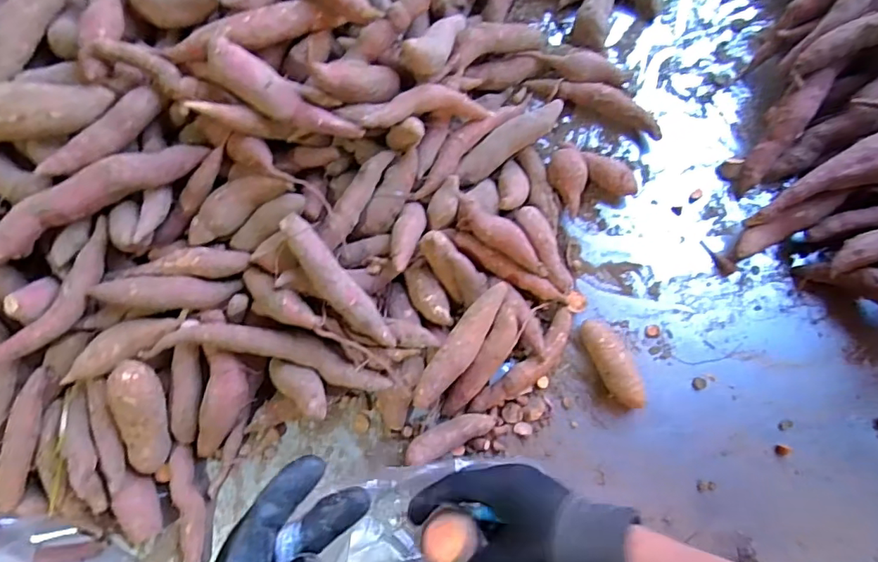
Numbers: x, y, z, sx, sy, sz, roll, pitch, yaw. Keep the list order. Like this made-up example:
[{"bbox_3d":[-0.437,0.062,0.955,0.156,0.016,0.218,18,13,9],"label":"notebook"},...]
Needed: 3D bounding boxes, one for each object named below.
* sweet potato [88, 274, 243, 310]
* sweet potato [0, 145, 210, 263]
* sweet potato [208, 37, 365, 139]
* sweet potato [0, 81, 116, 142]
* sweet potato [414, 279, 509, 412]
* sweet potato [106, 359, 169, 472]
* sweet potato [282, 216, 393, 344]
[{"bbox_3d":[-0.249,0.009,0.473,0.121,0.024,0.030,1,75,-25],"label":"sweet potato"},{"bbox_3d":[-0.311,-0.073,0.450,0.210,0.037,0.037,-33,79,-5],"label":"sweet potato"},{"bbox_3d":[-0.139,-0.163,0.456,0.142,0.030,0.033,29,78,-14],"label":"sweet potato"},{"bbox_3d":[-0.346,-0.148,0.435,0.115,0.033,0.041,-7,78,0],"label":"sweet potato"},{"bbox_3d":[0.023,0.062,0.498,0.031,0.026,0.139,34,81,8],"label":"sweet potato"},{"bbox_3d":[-0.278,0.130,0.479,0.036,0.030,0.115,2,112,2],"label":"sweet potato"},{"bbox_3d":[-0.093,0.003,0.463,0.029,0.024,0.147,-39,96,-7],"label":"sweet potato"}]

